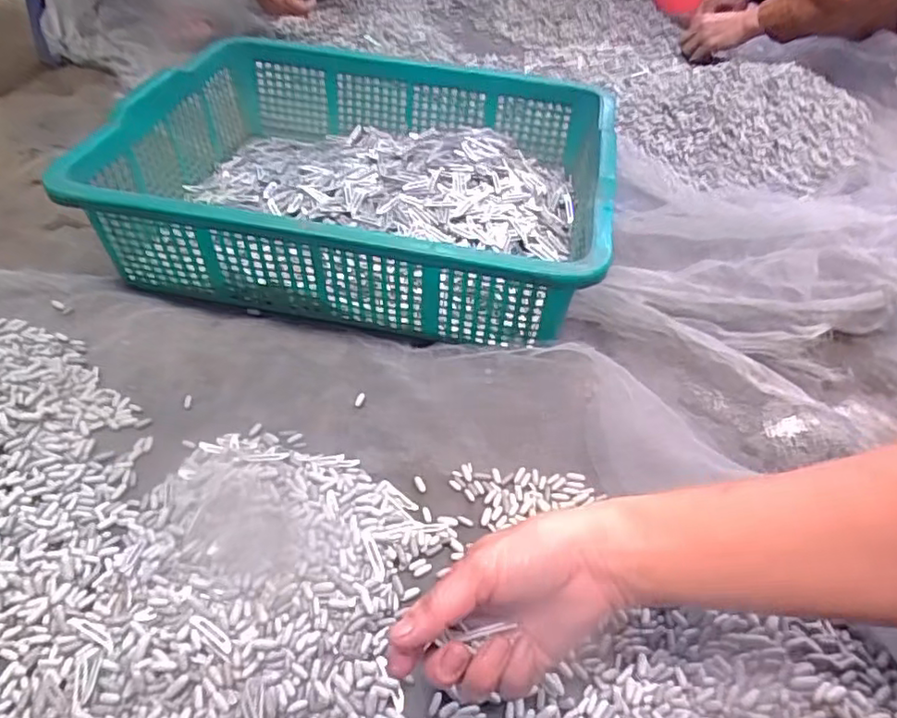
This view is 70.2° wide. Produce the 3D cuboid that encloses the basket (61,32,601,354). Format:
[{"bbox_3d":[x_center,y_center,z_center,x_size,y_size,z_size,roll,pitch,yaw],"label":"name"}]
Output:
[{"bbox_3d":[-0.086,-0.190,0.670,0.457,0.118,0.373,9,45,5],"label":"basket"}]

